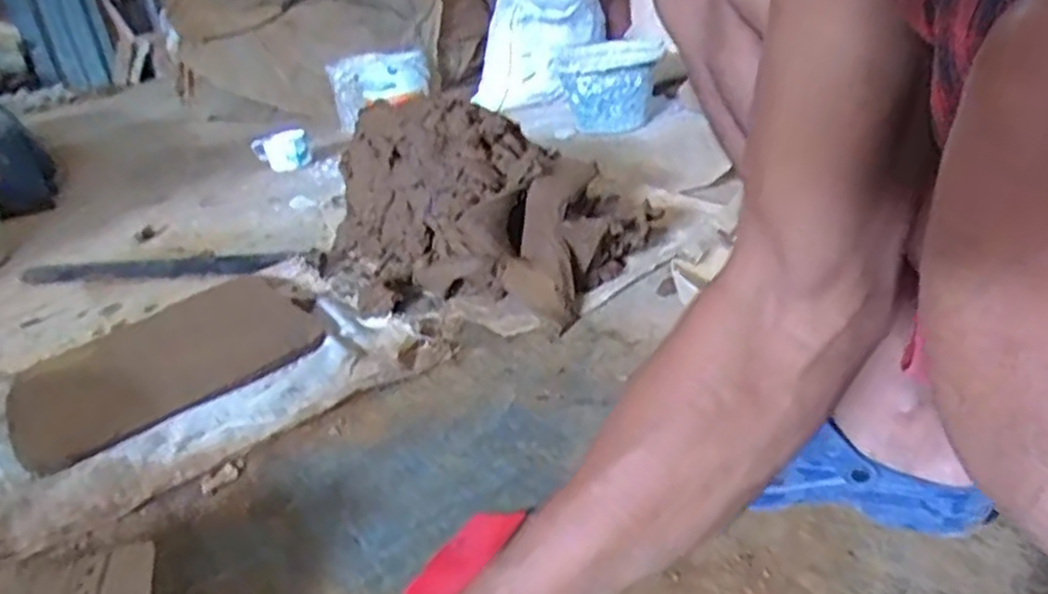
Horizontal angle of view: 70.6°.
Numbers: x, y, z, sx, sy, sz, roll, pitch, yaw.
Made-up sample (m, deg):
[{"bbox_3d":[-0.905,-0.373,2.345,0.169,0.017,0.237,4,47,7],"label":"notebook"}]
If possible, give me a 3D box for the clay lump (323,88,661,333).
[{"bbox_3d":[-0.093,-0.137,1.059,0.341,0.219,0.468,-29,34,-36],"label":"clay lump"}]

